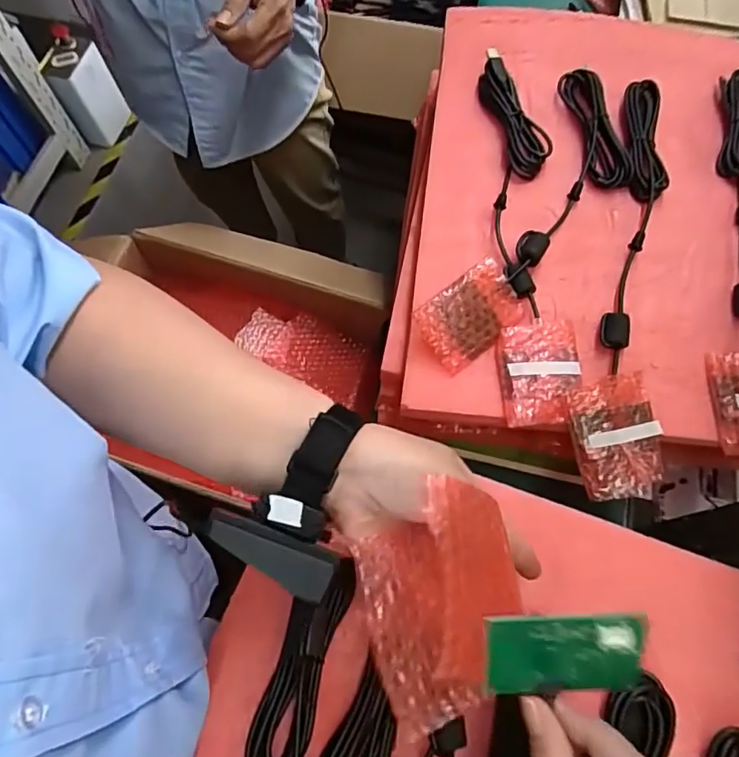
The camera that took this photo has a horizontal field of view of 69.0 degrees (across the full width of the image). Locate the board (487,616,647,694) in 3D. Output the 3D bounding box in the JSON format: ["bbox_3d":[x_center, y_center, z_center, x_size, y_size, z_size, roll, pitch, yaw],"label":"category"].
[{"bbox_3d":[0.087,0.125,0.241,0.069,0.005,0.044,-3,109,2],"label":"board"}]

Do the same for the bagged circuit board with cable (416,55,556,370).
[{"bbox_3d":[0.130,-0.178,0.551,0.095,0.047,0.357,14,68,7],"label":"bagged circuit board with cable"}]

